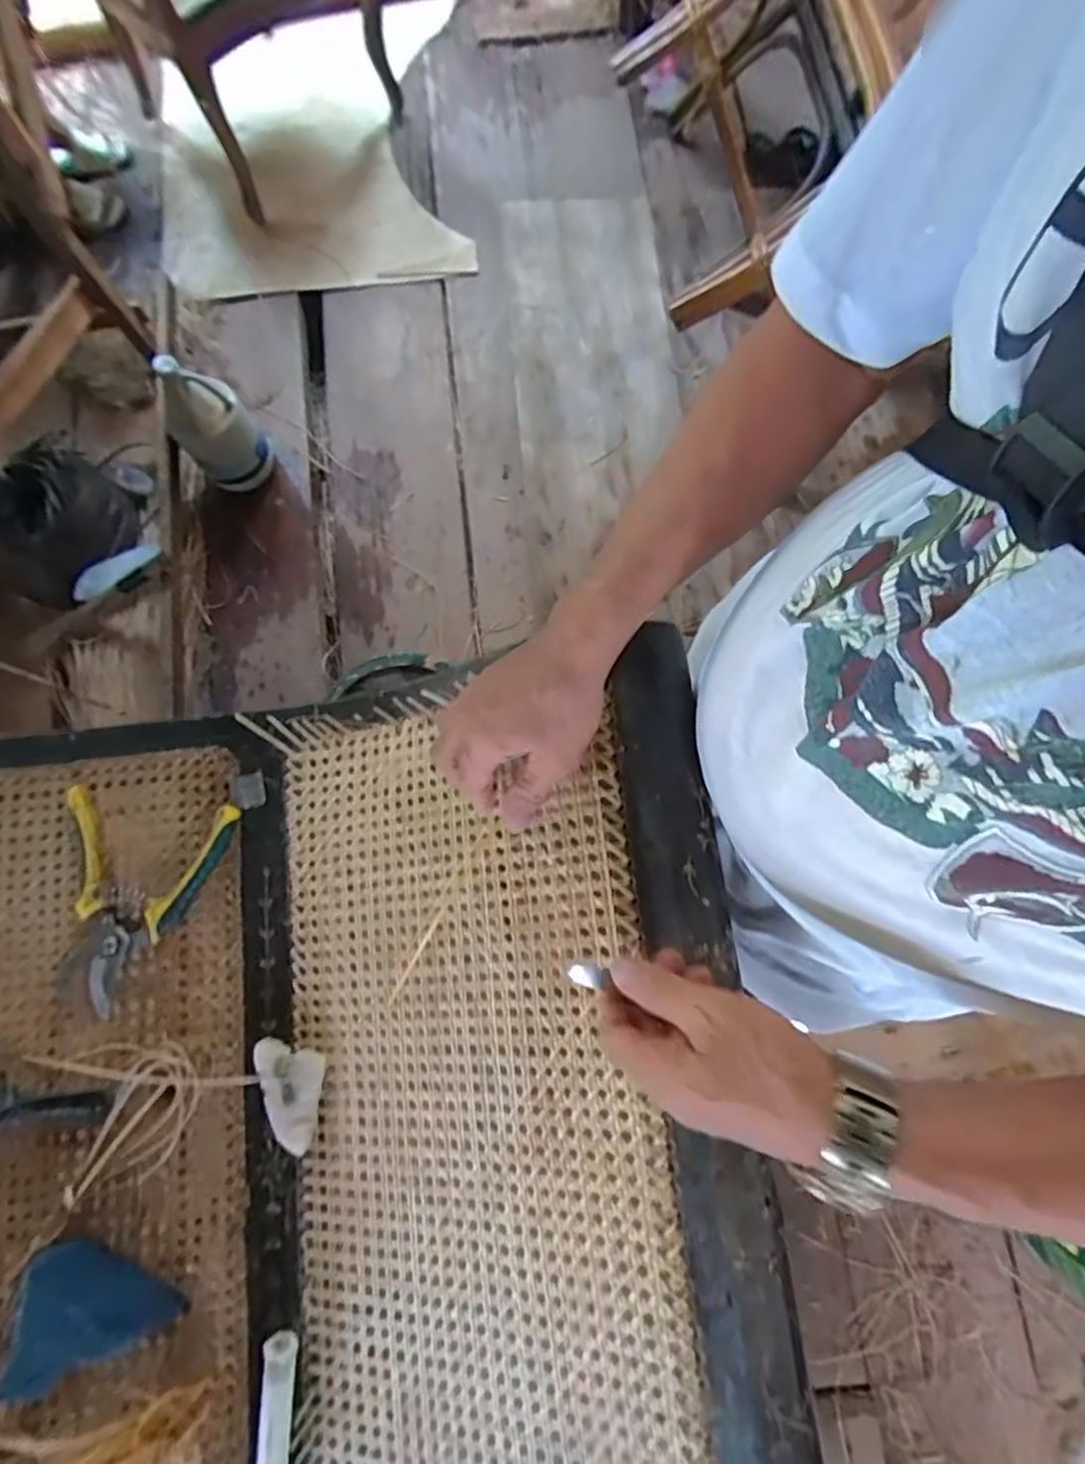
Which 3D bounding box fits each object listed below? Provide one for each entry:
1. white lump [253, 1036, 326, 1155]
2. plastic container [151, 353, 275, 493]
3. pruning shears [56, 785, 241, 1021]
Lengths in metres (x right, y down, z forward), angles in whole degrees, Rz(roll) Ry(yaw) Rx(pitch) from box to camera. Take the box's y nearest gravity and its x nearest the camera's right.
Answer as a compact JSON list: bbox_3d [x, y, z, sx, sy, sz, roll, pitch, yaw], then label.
[{"bbox_3d":[-0.204,0.287,0.490,0.056,0.019,0.076,3,79,2],"label":"white lump"},{"bbox_3d":[-0.670,-0.627,1.292,0.123,0.271,0.143,19,80,5],"label":"plastic container"},{"bbox_3d":[-0.348,0.141,0.522,0.138,0.018,0.172,8,79,3],"label":"pruning shears"}]

